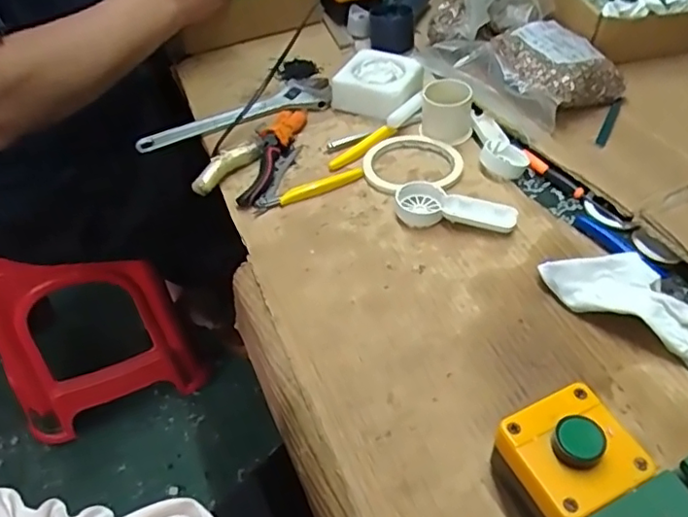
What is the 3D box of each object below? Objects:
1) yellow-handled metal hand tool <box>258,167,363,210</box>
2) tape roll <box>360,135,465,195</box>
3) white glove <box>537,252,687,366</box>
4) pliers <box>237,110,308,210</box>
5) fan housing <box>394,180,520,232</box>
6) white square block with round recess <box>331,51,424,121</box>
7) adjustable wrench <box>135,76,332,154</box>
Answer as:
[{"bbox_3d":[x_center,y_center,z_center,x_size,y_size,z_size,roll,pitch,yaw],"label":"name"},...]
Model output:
[{"bbox_3d":[-0.032,-0.072,0.600,0.111,0.005,0.018,-20,49,-13],"label":"yellow-handled metal hand tool"},{"bbox_3d":[0.070,-0.102,0.613,0.097,0.015,0.097,-22,49,-15],"label":"tape roll"},{"bbox_3d":[0.240,0.038,0.461,0.169,0.035,0.058,33,57,30],"label":"white glove"},{"bbox_3d":[-0.073,-0.114,0.631,0.040,0.017,0.157,5,48,9],"label":"pliers"},{"bbox_3d":[0.104,-0.046,0.559,0.112,0.019,0.039,14,50,17],"label":"fan housing"},{"bbox_3d":[0.042,-0.199,0.677,0.087,0.038,0.088,25,54,26],"label":"white square block with round recess"},{"bbox_3d":[-0.126,-0.174,0.692,0.234,0.015,0.064,-18,48,-12],"label":"adjustable wrench"}]

